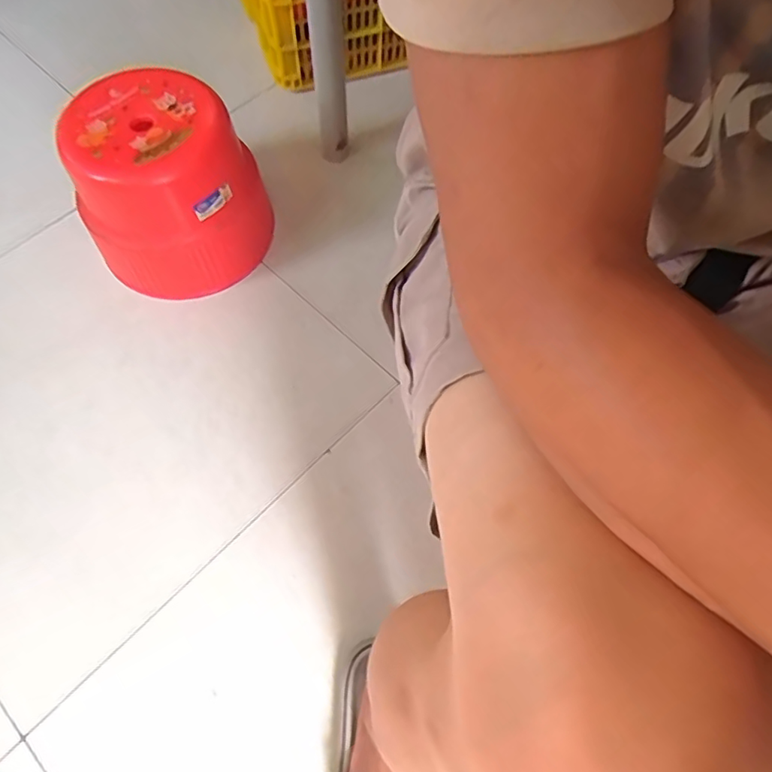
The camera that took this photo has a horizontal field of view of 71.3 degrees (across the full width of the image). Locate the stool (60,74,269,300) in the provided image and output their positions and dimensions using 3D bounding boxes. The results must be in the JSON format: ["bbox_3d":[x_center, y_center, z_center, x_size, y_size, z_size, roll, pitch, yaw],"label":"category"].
[{"bbox_3d":[-0.290,-0.261,0.744,0.198,0.234,0.200,1,66,-1],"label":"stool"}]

